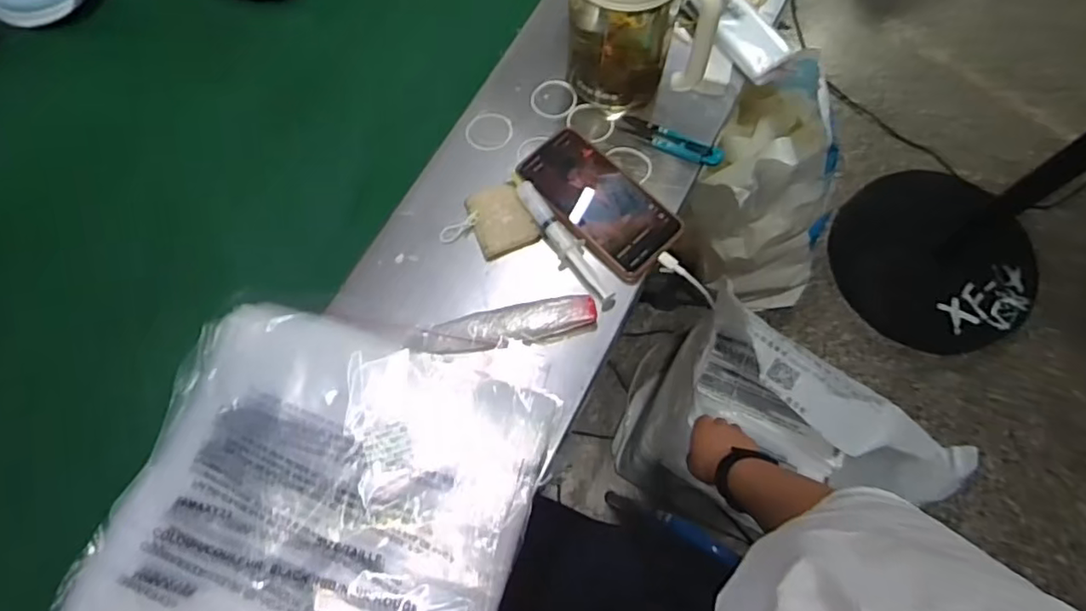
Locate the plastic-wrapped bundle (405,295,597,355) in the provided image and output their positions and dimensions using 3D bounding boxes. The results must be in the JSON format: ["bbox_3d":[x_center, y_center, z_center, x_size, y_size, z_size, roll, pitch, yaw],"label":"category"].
[{"bbox_3d":[-0.034,0.020,0.521,0.159,0.019,0.035,-7,73,-3],"label":"plastic-wrapped bundle"}]

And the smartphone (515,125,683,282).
[{"bbox_3d":[0.052,-0.100,0.563,0.085,0.009,0.158,-41,78,-12],"label":"smartphone"}]

